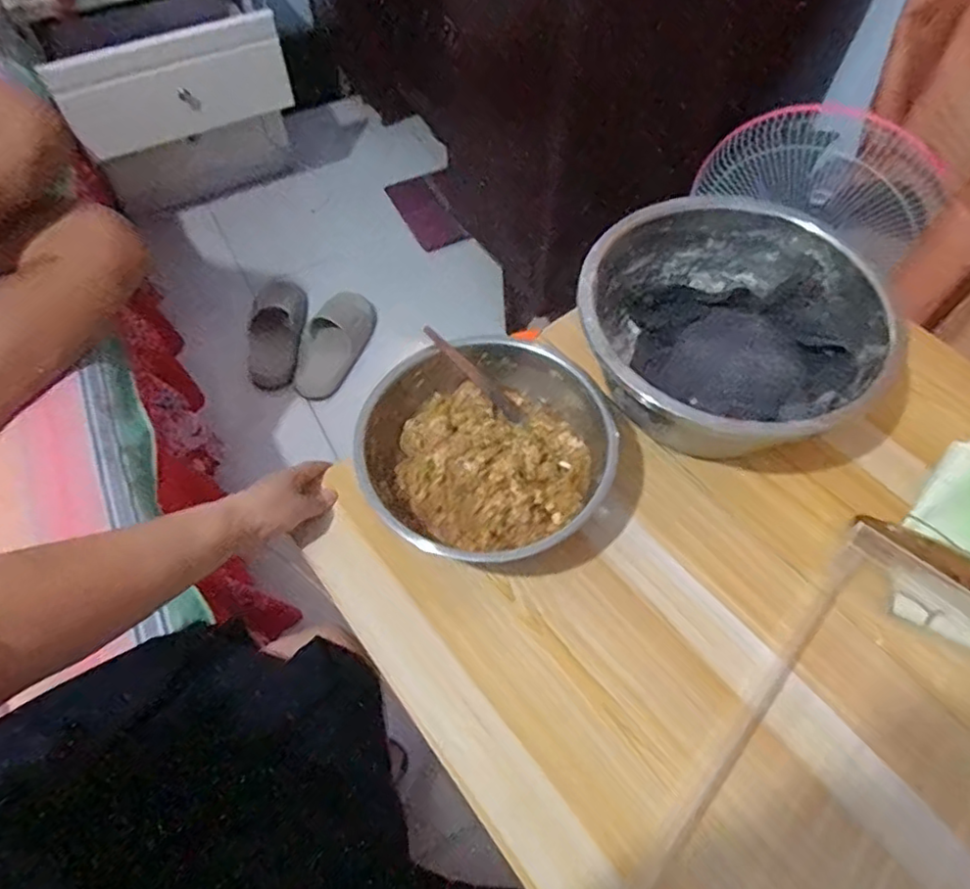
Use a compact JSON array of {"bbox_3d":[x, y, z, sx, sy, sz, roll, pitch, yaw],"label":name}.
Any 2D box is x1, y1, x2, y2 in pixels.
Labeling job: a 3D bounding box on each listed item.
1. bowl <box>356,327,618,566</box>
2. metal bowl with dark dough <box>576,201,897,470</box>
[{"bbox_3d":[0.006,0.002,0.605,0.225,0.087,0.219,0,60,0],"label":"bowl"},{"bbox_3d":[0.234,-0.107,0.641,0.274,0.124,0.266,0,60,0],"label":"metal bowl with dark dough"}]

